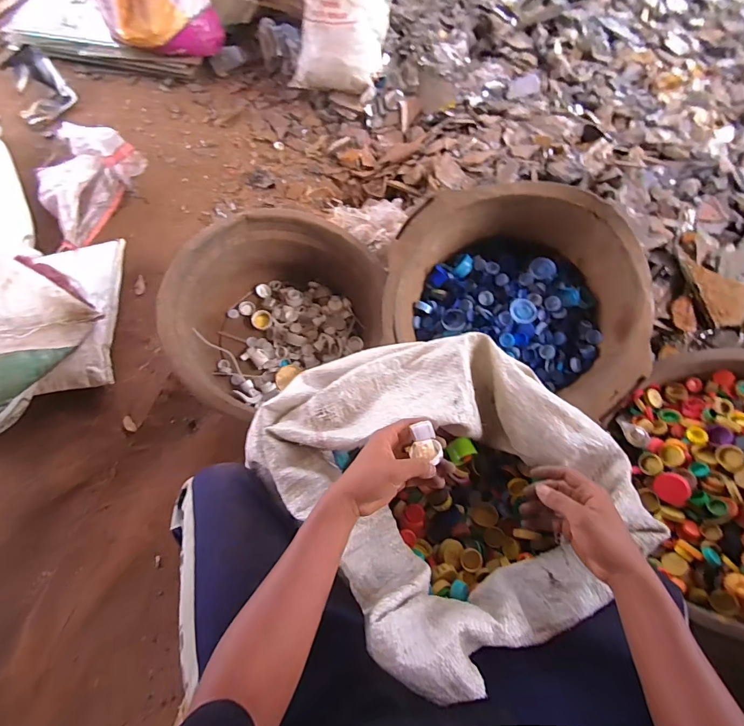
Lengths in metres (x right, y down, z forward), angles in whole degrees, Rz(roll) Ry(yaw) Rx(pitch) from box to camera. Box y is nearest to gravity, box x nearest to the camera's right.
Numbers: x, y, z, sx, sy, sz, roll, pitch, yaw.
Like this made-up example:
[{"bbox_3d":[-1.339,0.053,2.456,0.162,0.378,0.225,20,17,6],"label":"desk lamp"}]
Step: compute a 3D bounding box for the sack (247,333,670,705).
[{"bbox_3d":[0.100,0.149,0.569,0.384,0.208,0.469,-37,70,-15],"label":"sack"}]

